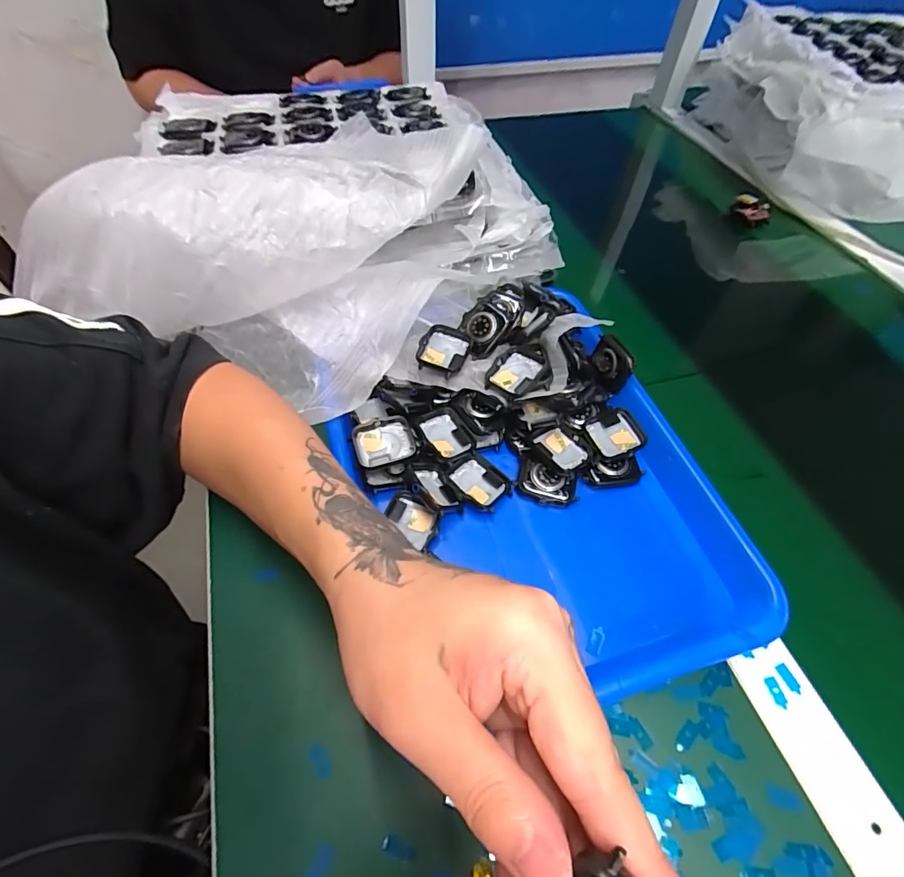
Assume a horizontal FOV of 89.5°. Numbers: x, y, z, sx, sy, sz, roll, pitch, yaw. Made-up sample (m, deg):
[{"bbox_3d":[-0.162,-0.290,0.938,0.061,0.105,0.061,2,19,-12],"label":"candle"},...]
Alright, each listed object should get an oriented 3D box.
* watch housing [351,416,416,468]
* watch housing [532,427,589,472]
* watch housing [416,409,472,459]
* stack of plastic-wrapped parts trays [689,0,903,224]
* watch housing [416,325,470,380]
[{"bbox_3d":[-0.050,0.004,0.337,0.043,0.012,0.036,-18,68,-12],"label":"watch housing"},{"bbox_3d":[0.084,0.008,0.349,0.032,0.010,0.042,-25,59,-18],"label":"watch housing"},{"bbox_3d":[-0.005,-0.003,0.346,0.036,0.014,0.042,-30,61,-21],"label":"watch housing"},{"bbox_3d":[0.589,-0.465,0.648,0.340,0.144,0.335,-4,55,-5],"label":"stack of plastic-wrapped parts trays"},{"bbox_3d":[-0.007,-0.068,0.361,0.037,0.014,0.045,15,55,9],"label":"watch housing"}]

